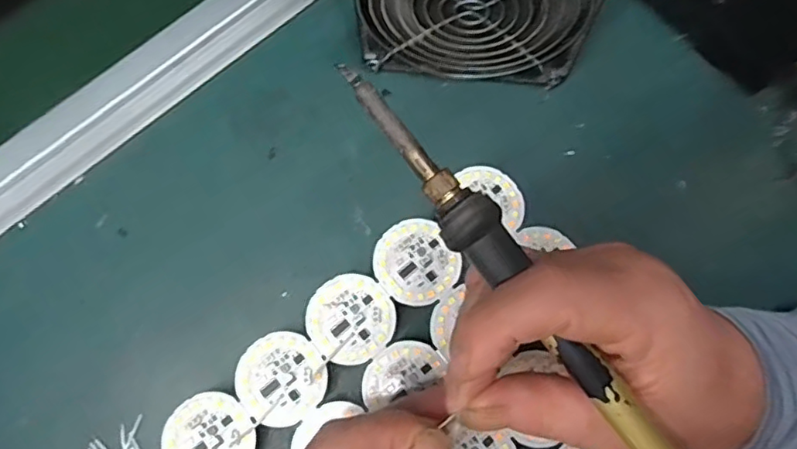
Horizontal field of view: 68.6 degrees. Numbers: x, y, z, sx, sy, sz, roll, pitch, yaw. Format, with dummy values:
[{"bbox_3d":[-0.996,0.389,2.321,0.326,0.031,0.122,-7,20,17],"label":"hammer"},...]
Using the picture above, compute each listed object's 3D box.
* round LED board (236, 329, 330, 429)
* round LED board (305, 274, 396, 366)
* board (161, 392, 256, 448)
[{"bbox_3d":[-0.058,0.076,0.289,0.043,0.004,0.043,0,76,1],"label":"round LED board"},{"bbox_3d":[-0.024,0.048,0.296,0.042,0.004,0.043,0,76,1],"label":"round LED board"},{"bbox_3d":[-0.093,0.105,0.285,0.043,0.004,0.043,0,75,1],"label":"board"}]

